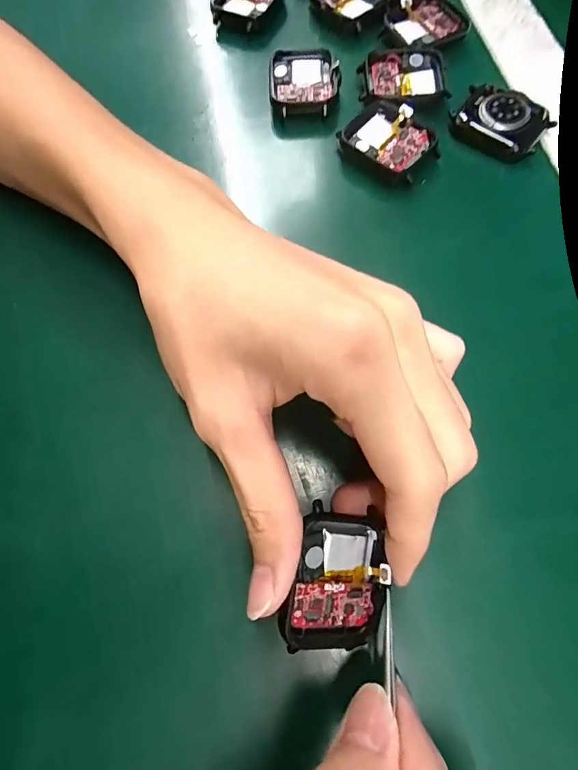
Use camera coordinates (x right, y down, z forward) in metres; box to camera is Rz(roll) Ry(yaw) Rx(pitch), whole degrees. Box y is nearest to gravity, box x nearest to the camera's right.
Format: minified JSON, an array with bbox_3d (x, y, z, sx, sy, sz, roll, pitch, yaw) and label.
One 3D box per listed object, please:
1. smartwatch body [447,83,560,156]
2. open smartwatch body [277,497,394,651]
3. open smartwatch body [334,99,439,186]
[{"bbox_3d":[0.112,-0.139,0.214,0.048,0.011,0.032,18,72,7],"label":"smartwatch body"},{"bbox_3d":[0.017,0.069,0.142,0.038,0.011,0.045,21,83,-22],"label":"open smartwatch body"},{"bbox_3d":[0.053,-0.126,0.208,0.044,0.007,0.039,36,75,12],"label":"open smartwatch body"}]

